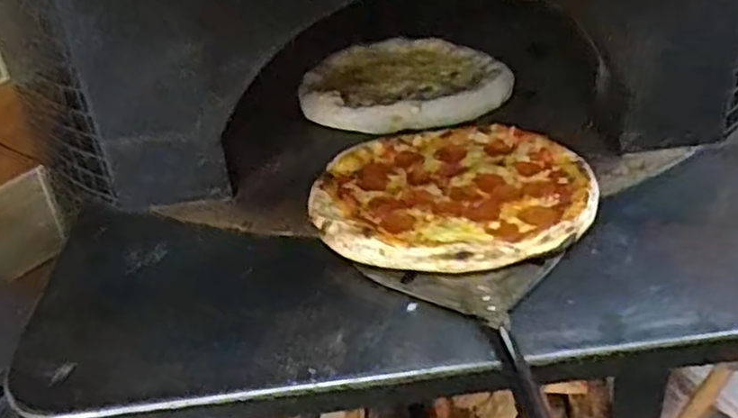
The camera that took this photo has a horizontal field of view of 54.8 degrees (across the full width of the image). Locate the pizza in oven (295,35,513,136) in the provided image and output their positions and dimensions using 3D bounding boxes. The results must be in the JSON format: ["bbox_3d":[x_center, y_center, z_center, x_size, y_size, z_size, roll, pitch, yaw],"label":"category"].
[{"bbox_3d":[0.044,-0.186,1.018,0.277,0.030,0.299,-7,33,-4],"label":"pizza in oven"}]

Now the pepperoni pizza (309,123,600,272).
[{"bbox_3d":[0.089,-0.020,0.761,0.289,0.021,0.257,-7,33,-4],"label":"pepperoni pizza"}]

